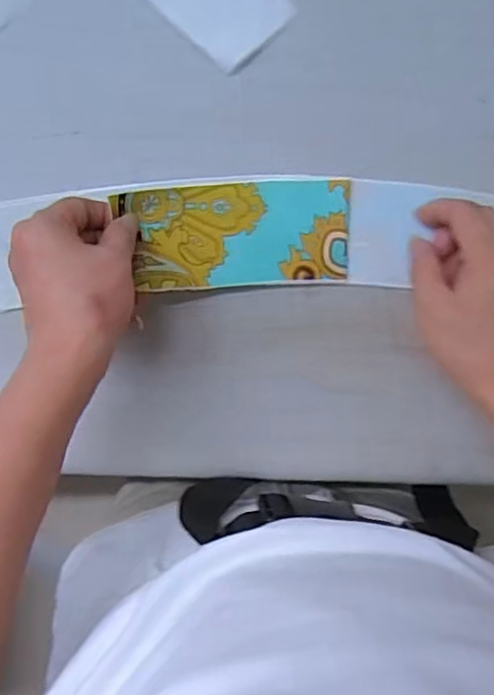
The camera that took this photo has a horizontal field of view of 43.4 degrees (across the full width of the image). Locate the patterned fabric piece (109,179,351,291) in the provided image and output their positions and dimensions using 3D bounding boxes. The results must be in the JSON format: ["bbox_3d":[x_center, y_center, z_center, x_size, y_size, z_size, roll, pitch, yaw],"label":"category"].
[{"bbox_3d":[-0.004,-0.078,0.427,0.154,0.017,0.069,-5,93,-9],"label":"patterned fabric piece"}]

